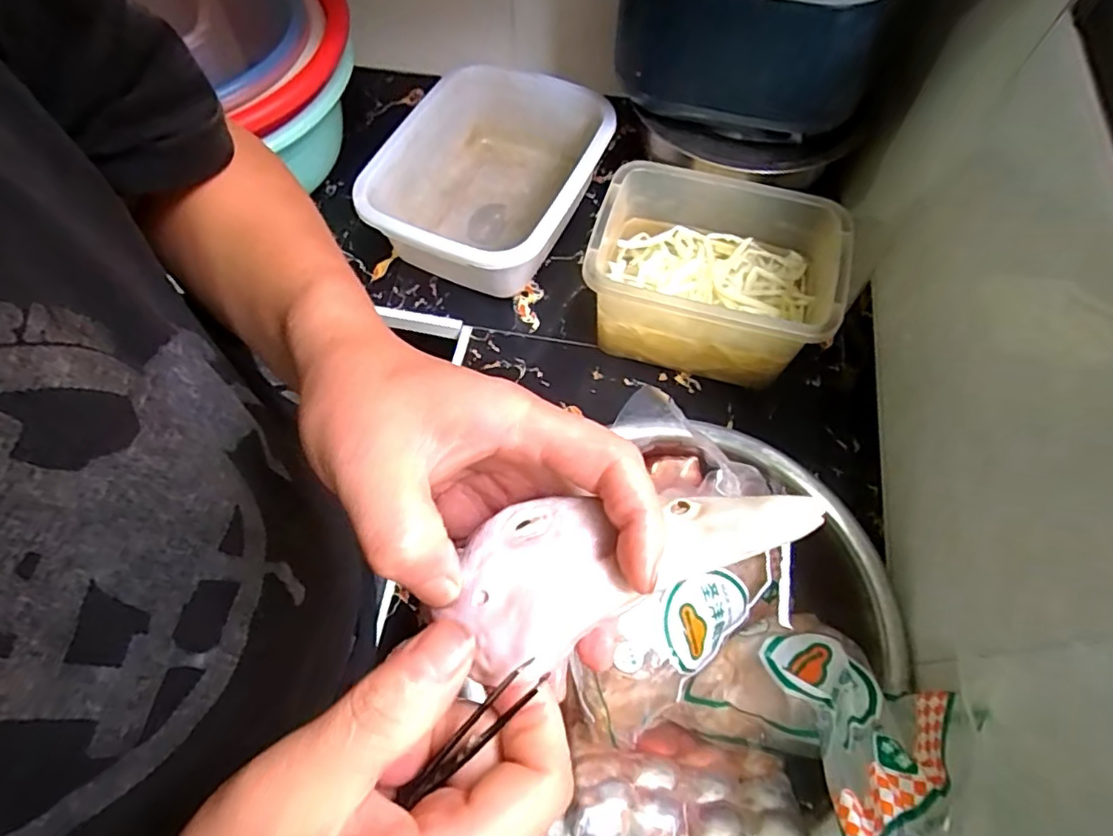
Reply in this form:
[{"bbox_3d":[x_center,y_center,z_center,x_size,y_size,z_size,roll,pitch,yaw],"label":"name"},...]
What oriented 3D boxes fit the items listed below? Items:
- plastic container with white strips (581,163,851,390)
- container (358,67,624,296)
[{"bbox_3d":[0.163,-0.148,0.674,0.254,0.174,0.165,18,66,9],"label":"plastic container with white strips"},{"bbox_3d":[-0.095,-0.305,0.796,0.244,0.145,0.304,22,67,10],"label":"container"}]

